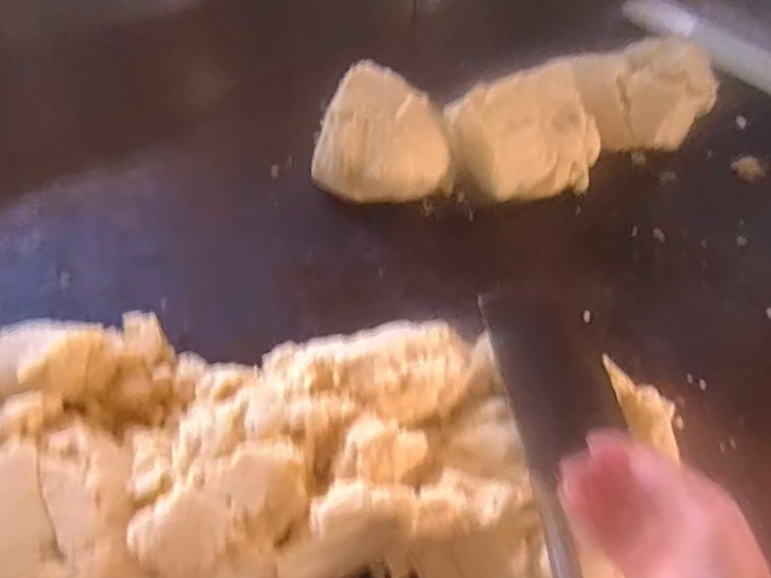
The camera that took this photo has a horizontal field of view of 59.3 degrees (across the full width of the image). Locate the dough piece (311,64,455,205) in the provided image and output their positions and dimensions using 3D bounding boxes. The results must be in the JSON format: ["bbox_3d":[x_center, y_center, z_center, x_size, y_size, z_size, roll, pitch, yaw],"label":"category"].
[{"bbox_3d":[-0.001,-0.200,0.906,0.163,0.117,0.146,28,53,24],"label":"dough piece"}]

